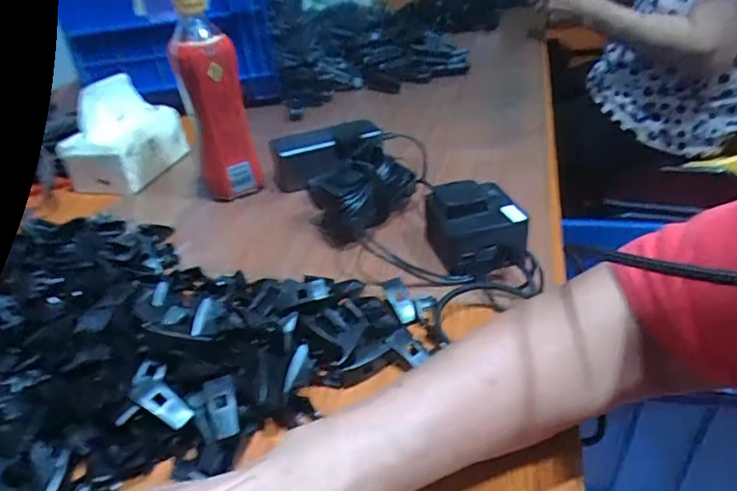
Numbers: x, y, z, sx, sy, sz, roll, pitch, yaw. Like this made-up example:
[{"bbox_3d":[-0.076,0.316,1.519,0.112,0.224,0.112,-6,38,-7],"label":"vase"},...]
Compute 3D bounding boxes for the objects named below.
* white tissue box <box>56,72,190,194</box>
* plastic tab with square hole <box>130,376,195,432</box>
[{"bbox_3d":[-0.320,-0.147,0.673,0.095,0.101,0.136,3,35,15],"label":"white tissue box"},{"bbox_3d":[-0.130,0.098,0.329,0.045,0.004,0.018,28,45,18],"label":"plastic tab with square hole"}]

